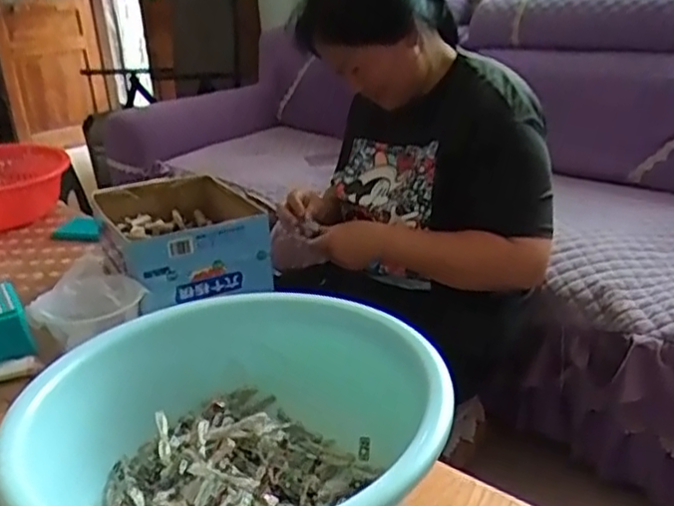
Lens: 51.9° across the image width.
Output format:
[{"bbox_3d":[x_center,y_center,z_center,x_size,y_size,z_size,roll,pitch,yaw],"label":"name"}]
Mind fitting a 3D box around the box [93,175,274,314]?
[{"bbox_3d":[-0.255,-0.023,1.153,0.227,0.120,0.319,-12,24,-21],"label":"box"}]

